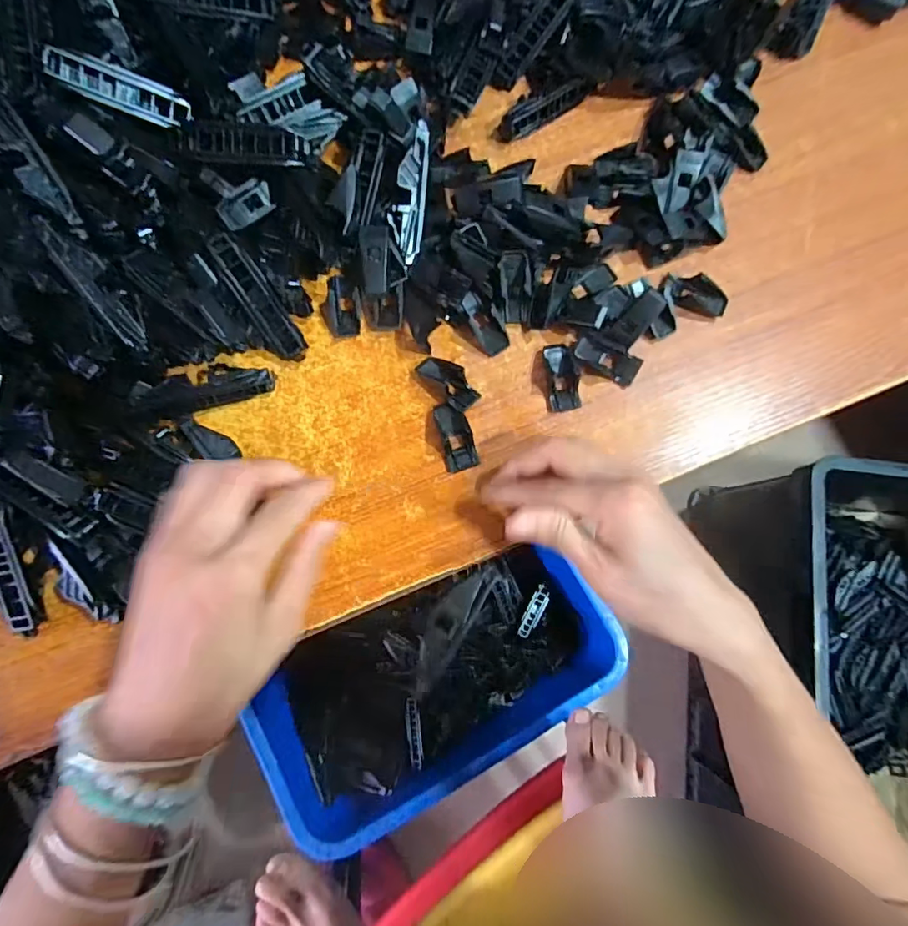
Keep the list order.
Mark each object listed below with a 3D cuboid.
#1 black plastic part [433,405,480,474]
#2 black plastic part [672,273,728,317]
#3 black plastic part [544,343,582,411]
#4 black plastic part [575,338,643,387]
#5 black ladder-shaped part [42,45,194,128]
[{"bbox_3d":[0.001,-0.016,0.308,0.019,0.009,0.041,-14,81,-5],"label":"black plastic part"},{"bbox_3d":[0.158,-0.106,0.327,0.034,0.009,0.022,22,80,1],"label":"black plastic part"},{"bbox_3d":[0.068,-0.053,0.318,0.020,0.008,0.042,-4,80,-4],"label":"black plastic part"},{"bbox_3d":[0.094,-0.063,0.316,0.040,0.012,0.017,24,80,1],"label":"black plastic part"},{"bbox_3d":[-0.186,-0.210,0.286,0.068,0.006,0.023,6,83,-31],"label":"black ladder-shaped part"}]

